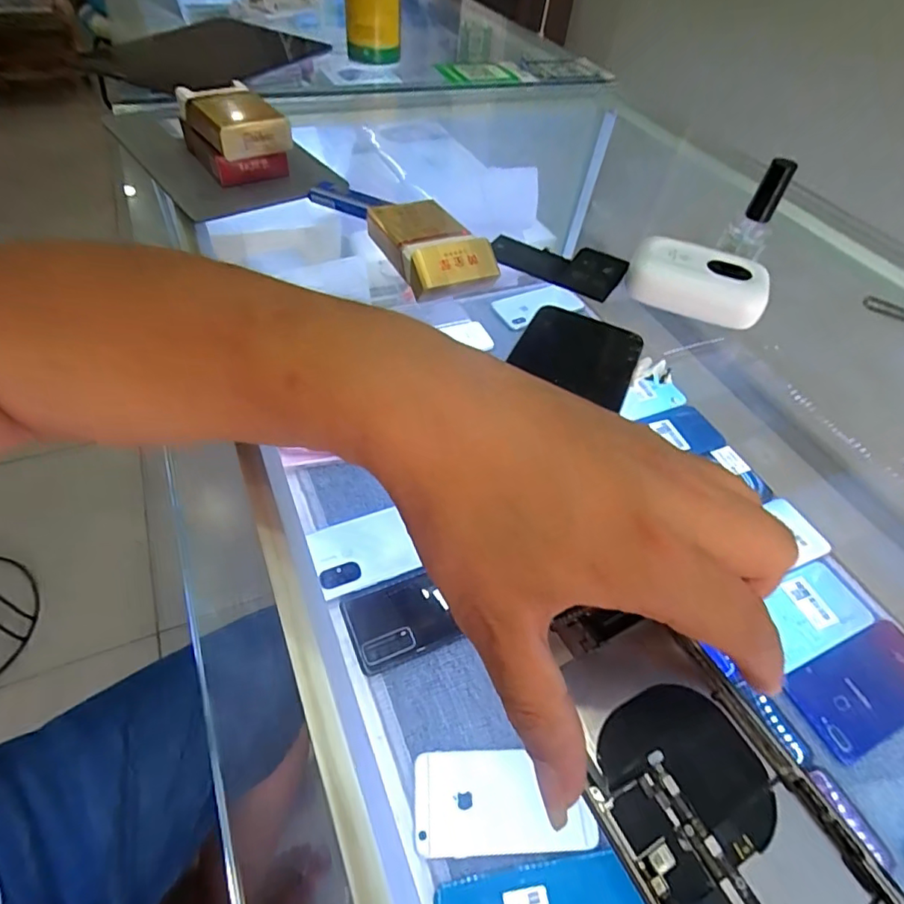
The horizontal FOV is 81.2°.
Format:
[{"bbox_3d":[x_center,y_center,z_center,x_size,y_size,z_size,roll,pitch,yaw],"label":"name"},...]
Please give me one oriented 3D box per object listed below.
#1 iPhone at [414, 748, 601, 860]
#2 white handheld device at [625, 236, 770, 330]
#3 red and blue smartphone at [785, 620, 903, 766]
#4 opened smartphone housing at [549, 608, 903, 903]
[{"bbox_3d":[0.038,0.263,0.399,0.131,0.009,0.066,1,50,-5],"label":"iPhone"},{"bbox_3d":[0.163,-0.114,0.353,0.086,0.027,0.042,15,50,8],"label":"white handheld device"},{"bbox_3d":[0.379,0.212,0.479,0.157,0.010,0.075,-17,53,-18],"label":"red and blue smartphone"},{"bbox_3d":[0.082,0.113,0.174,0.069,0.006,0.129,-19,54,-21],"label":"opened smartphone housing"}]

